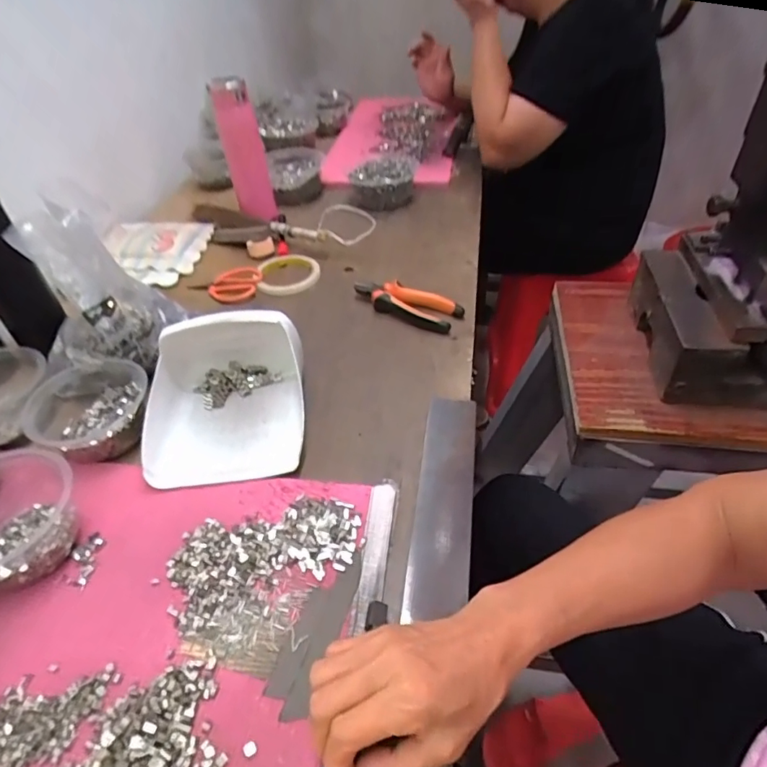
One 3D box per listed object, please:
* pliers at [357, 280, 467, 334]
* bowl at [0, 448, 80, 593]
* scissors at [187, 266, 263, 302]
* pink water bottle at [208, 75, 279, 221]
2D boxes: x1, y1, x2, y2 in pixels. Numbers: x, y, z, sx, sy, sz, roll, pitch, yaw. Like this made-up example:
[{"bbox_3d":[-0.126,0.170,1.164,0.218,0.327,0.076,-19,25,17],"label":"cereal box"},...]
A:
[{"bbox_3d":[0.028,-0.107,0.677,0.151,0.032,0.048,24,50,27],"label":"pliers"},{"bbox_3d":[-0.314,0.109,0.423,0.113,0.067,0.127,-26,47,-21],"label":"bowl"},{"bbox_3d":[-0.228,-0.142,0.745,0.103,0.023,0.058,-10,43,-6],"label":"scissors"},{"bbox_3d":[-0.225,-0.374,0.836,0.065,0.201,0.056,-14,43,-9],"label":"pink water bottle"}]

